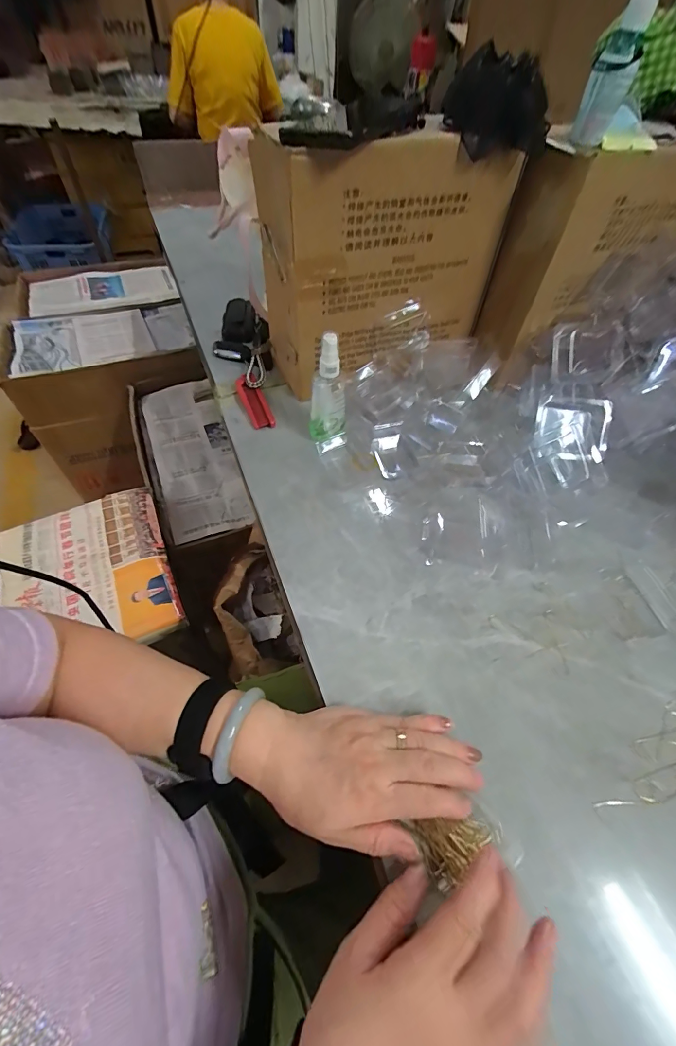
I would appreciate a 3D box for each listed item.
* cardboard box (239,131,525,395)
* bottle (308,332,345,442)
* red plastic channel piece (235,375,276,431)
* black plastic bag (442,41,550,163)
[{"bbox_3d":[0.049,-0.336,0.517,0.274,0.262,0.115,-18,58,-16],"label":"cardboard box"},{"bbox_3d":[-0.012,-0.156,0.464,0.043,0.129,0.035,-1,55,-5],"label":"bottle"},{"bbox_3d":[-0.115,-0.169,0.543,0.032,0.016,0.108,-18,58,-16],"label":"red plastic channel piece"},{"bbox_3d":[0.161,-0.424,0.394,0.091,0.064,0.081,-23,59,-19],"label":"black plastic bag"}]

